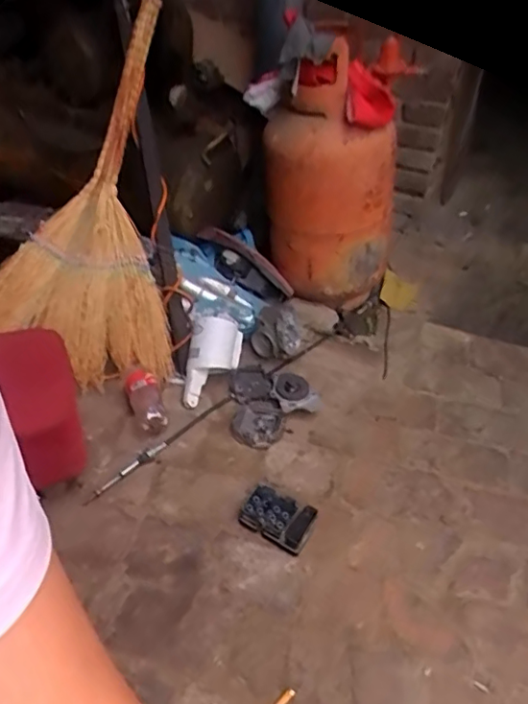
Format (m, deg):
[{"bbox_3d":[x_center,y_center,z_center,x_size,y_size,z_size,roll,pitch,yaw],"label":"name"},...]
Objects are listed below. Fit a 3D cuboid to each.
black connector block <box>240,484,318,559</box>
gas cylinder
[{"bbox_3d":[0.025,0.287,0.986,0.125,0.051,0.084,24,44,22],"label":"black connector block"},{"bbox_3d":[0.161,-0.434,1.428,0.337,0.585,0.311,4,40,-1],"label":"gas cylinder"}]

